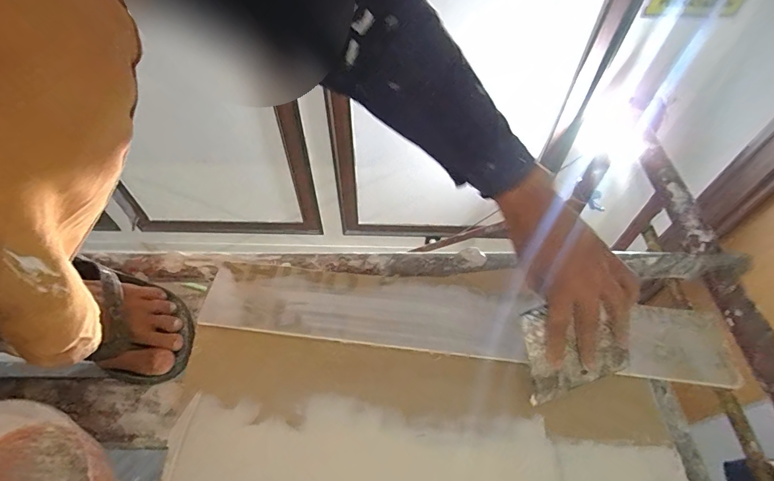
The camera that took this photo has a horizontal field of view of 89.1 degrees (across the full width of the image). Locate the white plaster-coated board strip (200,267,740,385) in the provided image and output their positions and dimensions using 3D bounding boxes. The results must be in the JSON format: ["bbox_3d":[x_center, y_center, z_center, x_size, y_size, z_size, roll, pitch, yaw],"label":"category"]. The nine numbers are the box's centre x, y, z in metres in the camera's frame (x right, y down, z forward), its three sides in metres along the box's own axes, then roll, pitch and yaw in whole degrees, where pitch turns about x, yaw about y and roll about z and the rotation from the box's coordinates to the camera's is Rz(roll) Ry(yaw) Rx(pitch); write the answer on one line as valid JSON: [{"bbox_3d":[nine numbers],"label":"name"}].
[{"bbox_3d":[0.087,0.090,0.468,0.598,0.016,0.096,6,55,4],"label":"white plaster-coated board strip"}]

